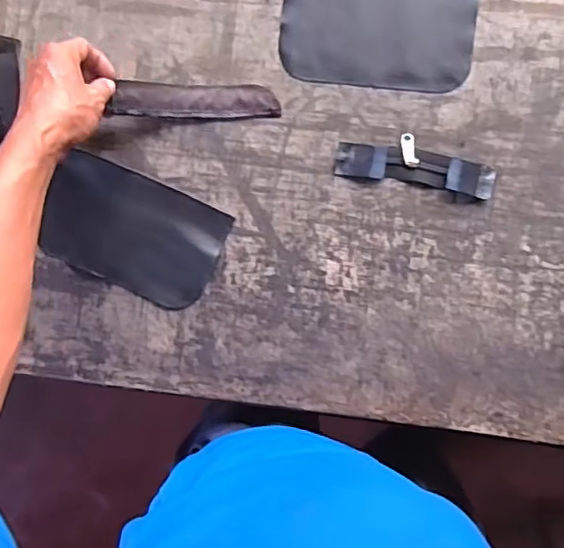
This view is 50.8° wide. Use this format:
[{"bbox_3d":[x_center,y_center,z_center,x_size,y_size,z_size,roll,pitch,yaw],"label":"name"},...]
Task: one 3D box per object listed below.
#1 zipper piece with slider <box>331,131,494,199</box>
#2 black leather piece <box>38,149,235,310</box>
[{"bbox_3d":[0.131,-0.109,0.581,0.152,0.008,0.046,10,92,3],"label":"zipper piece with slider"},{"bbox_3d":[-0.149,-0.041,0.599,0.174,0.012,0.111,25,93,3],"label":"black leather piece"}]

